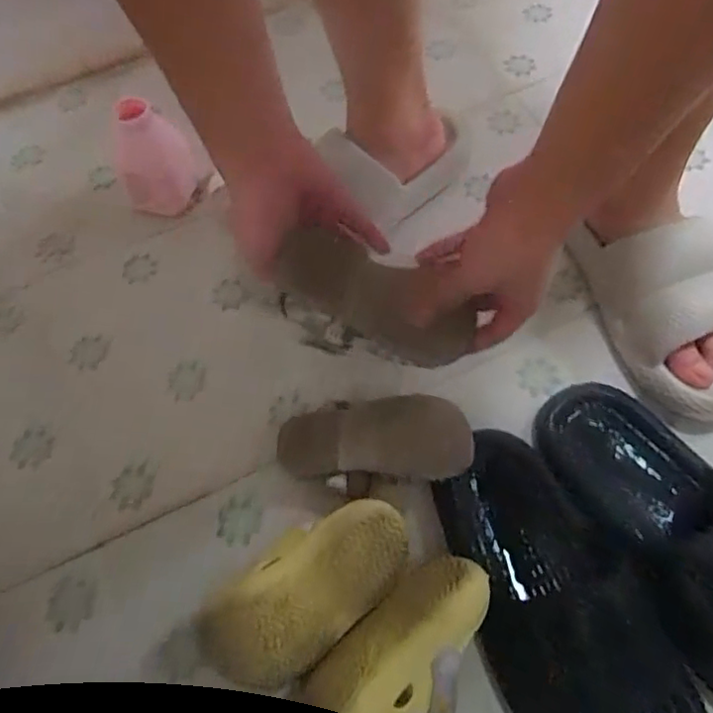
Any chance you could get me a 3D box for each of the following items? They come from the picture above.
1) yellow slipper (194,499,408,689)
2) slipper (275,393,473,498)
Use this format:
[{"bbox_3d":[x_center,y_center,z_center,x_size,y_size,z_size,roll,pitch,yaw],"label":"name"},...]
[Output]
[{"bbox_3d":[-0.037,0.177,0.470,0.163,0.047,0.081,-36,65,-16],"label":"yellow slipper"},{"bbox_3d":[0.014,0.073,0.523,0.158,0.055,0.078,5,61,6],"label":"slipper"}]

